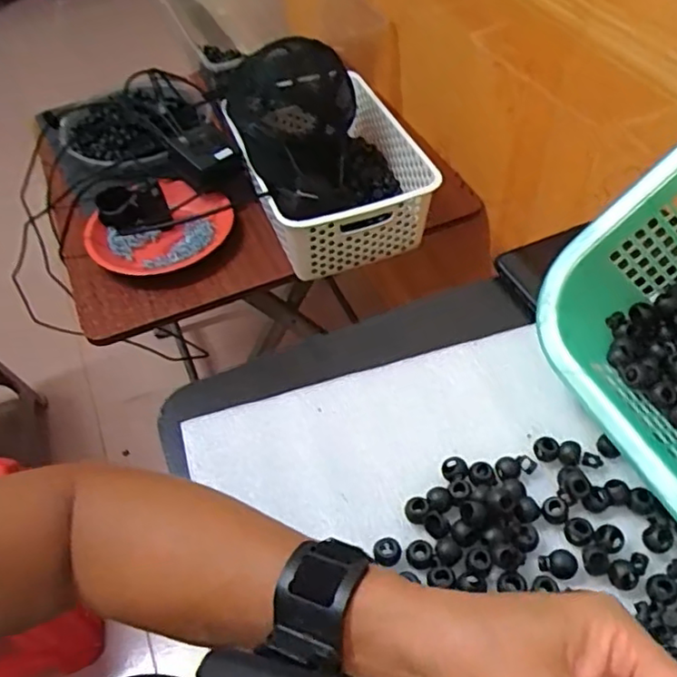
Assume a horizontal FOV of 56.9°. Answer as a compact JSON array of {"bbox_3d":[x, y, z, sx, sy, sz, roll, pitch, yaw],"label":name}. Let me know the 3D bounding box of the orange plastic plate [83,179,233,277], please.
[{"bbox_3d":[-0.252,-0.151,0.871,0.182,0.035,0.176,-2,51,3],"label":"orange plastic plate"}]

